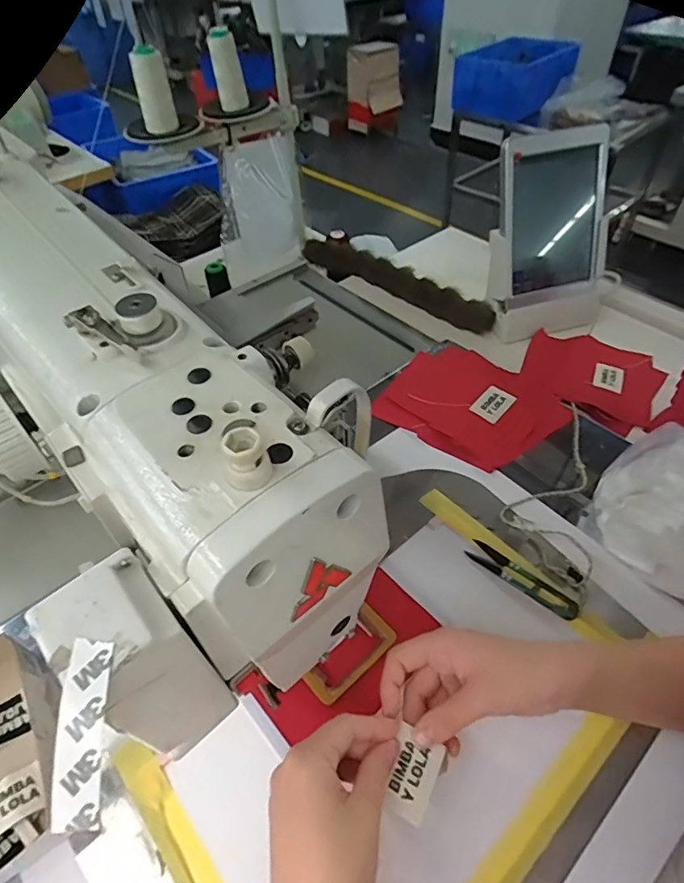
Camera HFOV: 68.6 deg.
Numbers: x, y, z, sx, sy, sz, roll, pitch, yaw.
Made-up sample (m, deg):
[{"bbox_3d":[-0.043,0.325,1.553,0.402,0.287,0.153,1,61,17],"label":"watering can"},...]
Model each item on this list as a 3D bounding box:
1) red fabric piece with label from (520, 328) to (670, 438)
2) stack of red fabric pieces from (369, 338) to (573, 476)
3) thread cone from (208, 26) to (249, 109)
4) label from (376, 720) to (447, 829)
[{"bbox_3d":[0.328,-0.086,0.667,0.170,0.029,0.167,24,53,22],"label":"red fabric piece with label"},{"bbox_3d":[0.157,-0.048,0.609,0.189,0.016,0.169,30,55,26],"label":"stack of red fabric pieces"},{"bbox_3d":[-0.178,-0.579,0.787,0.042,0.103,0.044,-11,48,-8],"label":"thread cone"},{"bbox_3d":[0.044,0.213,0.321,0.032,0.004,0.045,29,52,15],"label":"label"}]

